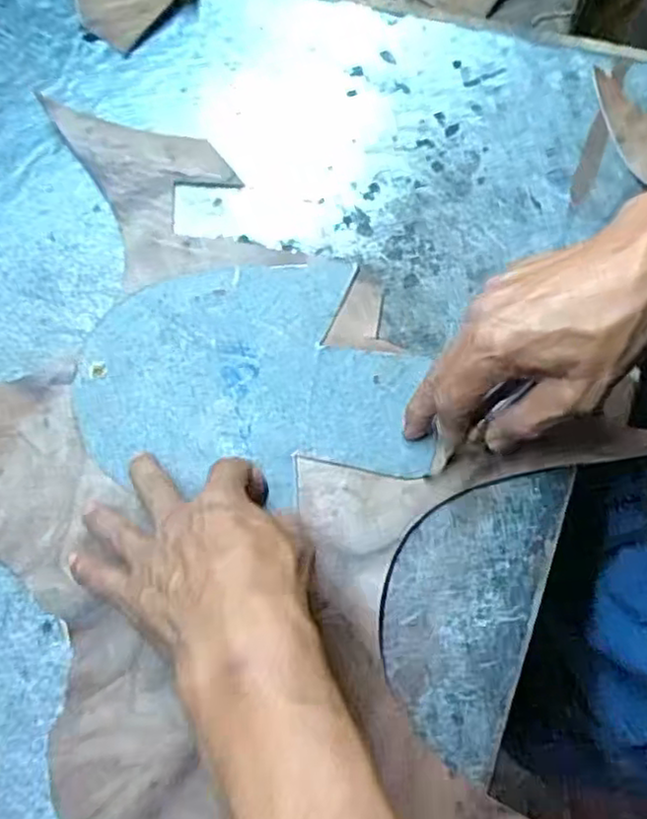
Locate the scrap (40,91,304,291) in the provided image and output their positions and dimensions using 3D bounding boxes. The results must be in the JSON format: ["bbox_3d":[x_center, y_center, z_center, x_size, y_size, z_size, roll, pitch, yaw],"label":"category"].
[{"bbox_3d":[-0.111,-0.161,0.486,0.108,0.008,0.196,-24,72,-11],"label":"scrap"}]

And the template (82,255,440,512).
[{"bbox_3d":[-0.049,-0.021,0.427,0.204,0.009,0.157,-9,68,-4],"label":"template"}]

